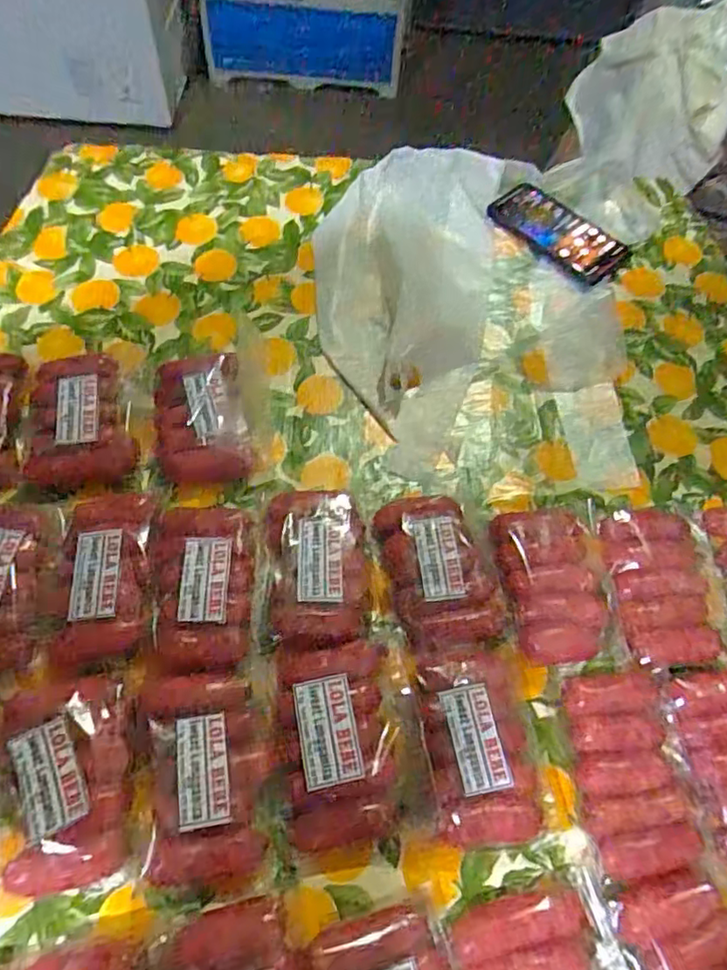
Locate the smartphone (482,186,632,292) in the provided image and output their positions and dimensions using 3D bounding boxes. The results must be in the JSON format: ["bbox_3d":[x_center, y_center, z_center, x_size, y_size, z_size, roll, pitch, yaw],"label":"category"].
[{"bbox_3d":[0.228,-0.299,0.724,0.160,0.016,0.083,42,67,17],"label":"smartphone"}]

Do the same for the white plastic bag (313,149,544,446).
[{"bbox_3d":[0.048,-0.251,0.668,0.210,0.054,0.399,18,62,6],"label":"white plastic bag"}]

